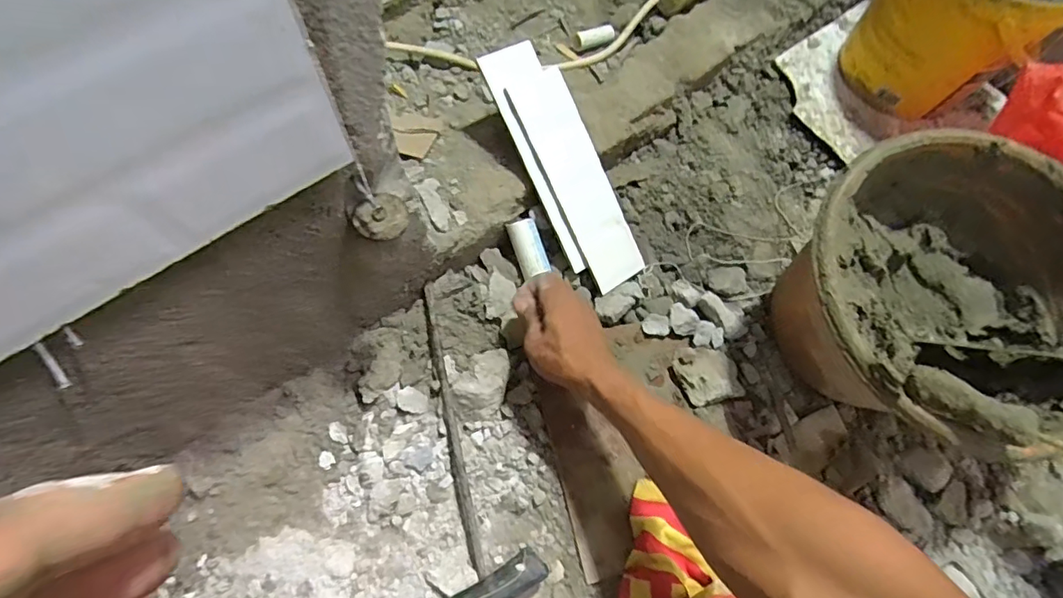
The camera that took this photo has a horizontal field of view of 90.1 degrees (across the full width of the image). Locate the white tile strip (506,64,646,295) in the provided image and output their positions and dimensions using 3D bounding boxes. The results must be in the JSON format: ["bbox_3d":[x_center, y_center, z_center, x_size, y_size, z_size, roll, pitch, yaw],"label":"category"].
[{"bbox_3d":[0.055,-0.134,0.609,0.063,0.011,0.251,-26,101,4],"label":"white tile strip"}]

